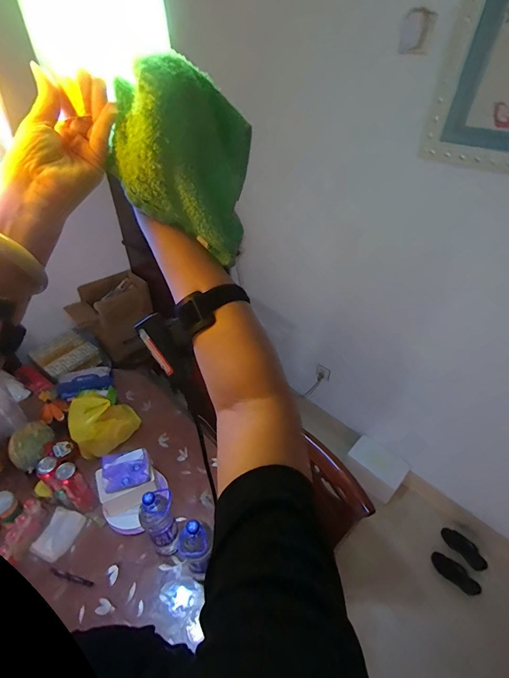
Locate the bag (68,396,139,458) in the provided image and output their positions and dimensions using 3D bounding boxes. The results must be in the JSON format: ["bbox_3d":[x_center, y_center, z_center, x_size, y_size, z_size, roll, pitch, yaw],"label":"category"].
[{"bbox_3d":[-0.562,0.293,1.247,0.219,0.192,0.185,-26,49,-27],"label":"bag"}]

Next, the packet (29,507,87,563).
[{"bbox_3d":[-0.595,0.597,1.023,0.095,0.018,0.134,28,50,-2],"label":"packet"}]

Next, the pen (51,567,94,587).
[{"bbox_3d":[-0.528,0.693,0.968,0.127,0.014,0.014,21,44,0],"label":"pen"}]

